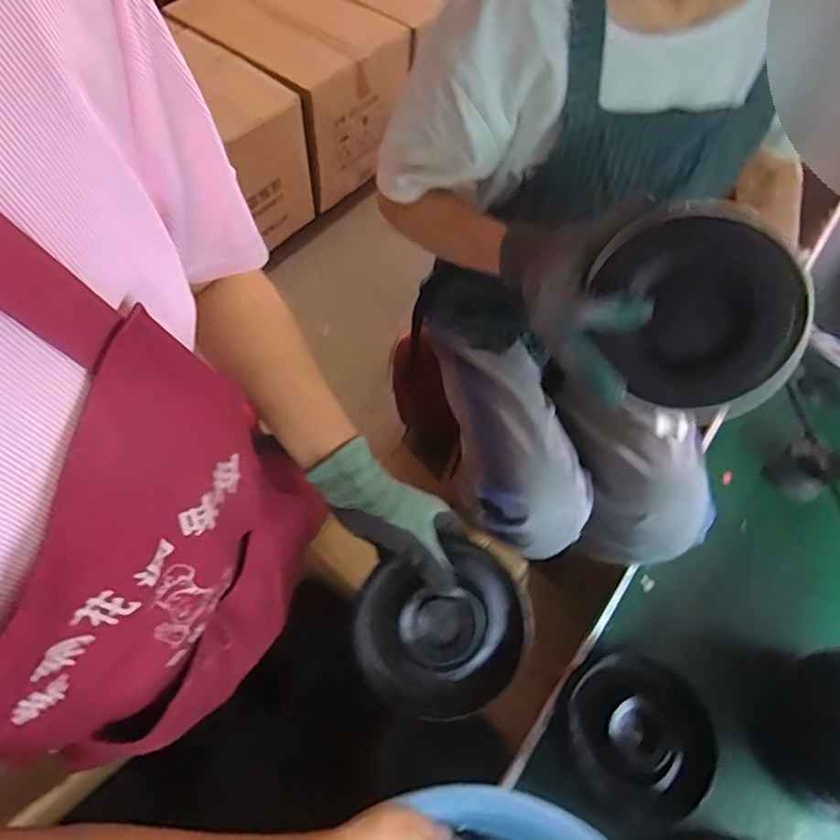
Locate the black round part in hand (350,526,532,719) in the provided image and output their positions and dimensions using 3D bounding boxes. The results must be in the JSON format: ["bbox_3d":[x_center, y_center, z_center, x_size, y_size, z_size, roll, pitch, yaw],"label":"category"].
[{"bbox_3d":[0.024,0.197,0.503,0.148,0.039,0.162,-1,95,-12],"label":"black round part in hand"}]

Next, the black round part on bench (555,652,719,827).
[{"bbox_3d":[0.231,0.333,0.595,0.144,0.059,0.151,2,61,-3],"label":"black round part on bench"}]

